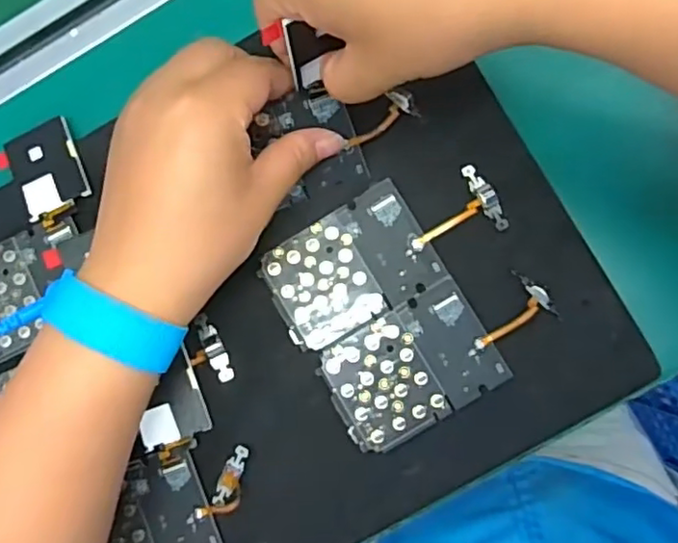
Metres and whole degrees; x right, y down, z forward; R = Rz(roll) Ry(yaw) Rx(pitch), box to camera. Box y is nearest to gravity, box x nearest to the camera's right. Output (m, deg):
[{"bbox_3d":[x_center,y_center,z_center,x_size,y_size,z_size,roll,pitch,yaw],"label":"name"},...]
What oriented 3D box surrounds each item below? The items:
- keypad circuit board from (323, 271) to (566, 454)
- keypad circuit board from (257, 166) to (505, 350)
[{"bbox_3d":[0.047,0.038,0.302,0.110,0.006,0.055,-31,83,3],"label":"keypad circuit board"},{"bbox_3d":[0.021,-0.011,0.308,0.116,0.004,0.055,-29,83,3],"label":"keypad circuit board"}]

